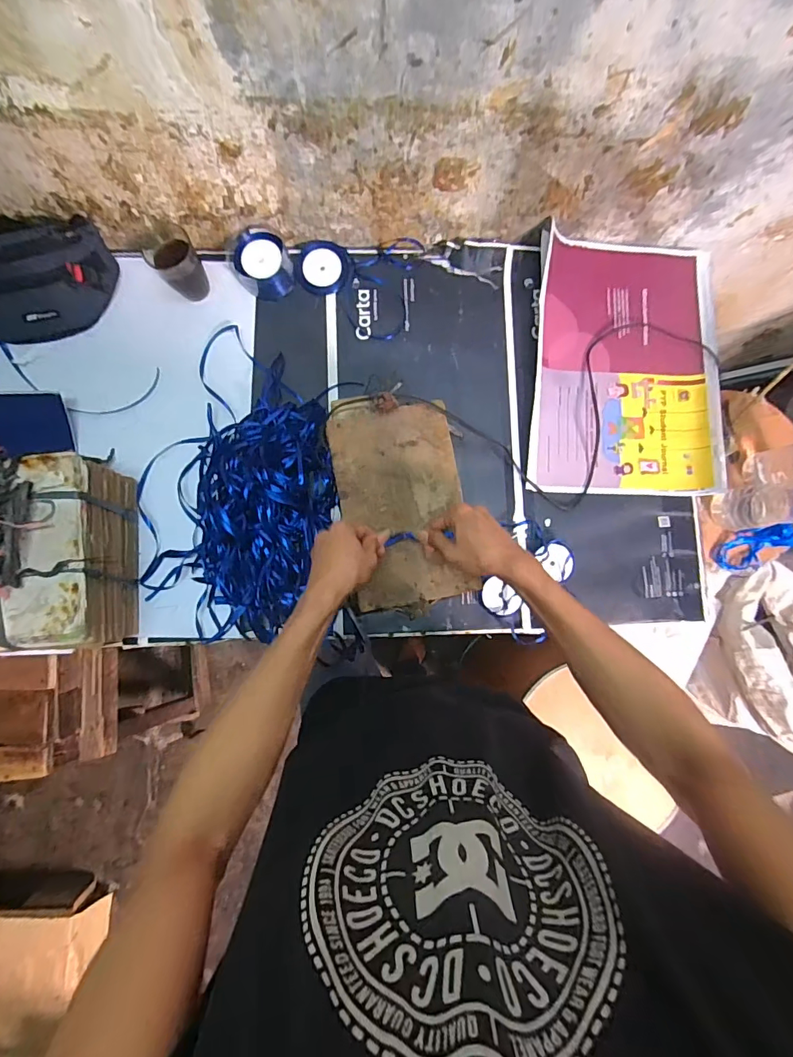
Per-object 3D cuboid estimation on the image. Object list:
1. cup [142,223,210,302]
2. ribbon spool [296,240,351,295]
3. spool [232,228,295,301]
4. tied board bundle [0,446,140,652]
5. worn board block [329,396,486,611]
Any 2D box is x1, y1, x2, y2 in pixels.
[{"bbox_3d":[-0.314,-0.377,0.641,0.063,0.090,0.068,0,85,-3],"label":"cup"},{"bbox_3d":[-0.116,-0.416,0.699,0.081,0.015,0.090,-4,85,-4],"label":"ribbon spool"},{"bbox_3d":[-0.203,-0.400,0.667,0.091,0.029,0.091,0,110,1],"label":"spool"},{"bbox_3d":[-0.449,0.029,0.571,0.157,0.166,0.246,-5,86,-4],"label":"tied board bundle"},{"bbox_3d":[0.005,-0.041,0.572,0.152,0.033,0.273,-10,86,-4],"label":"worn board block"}]

